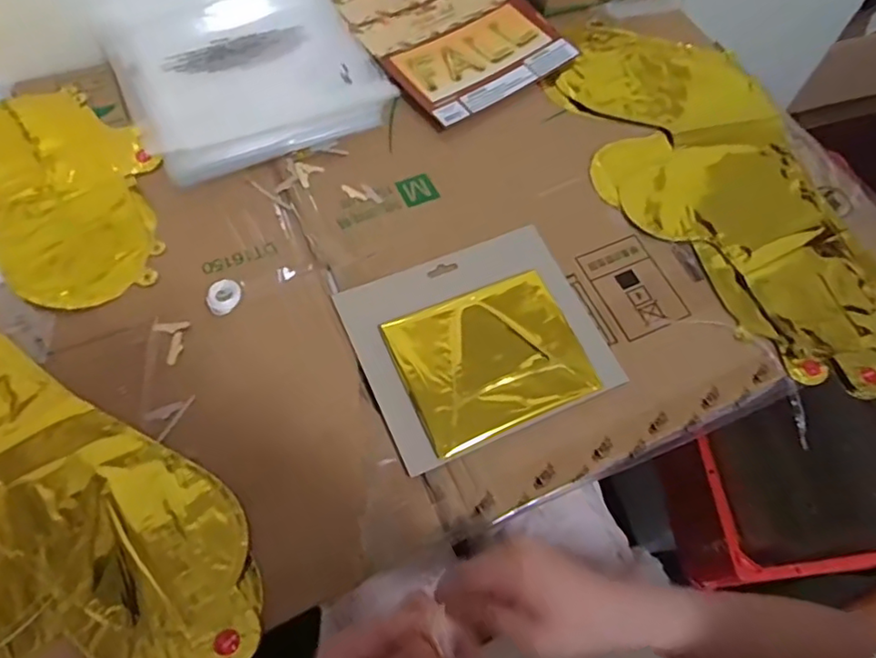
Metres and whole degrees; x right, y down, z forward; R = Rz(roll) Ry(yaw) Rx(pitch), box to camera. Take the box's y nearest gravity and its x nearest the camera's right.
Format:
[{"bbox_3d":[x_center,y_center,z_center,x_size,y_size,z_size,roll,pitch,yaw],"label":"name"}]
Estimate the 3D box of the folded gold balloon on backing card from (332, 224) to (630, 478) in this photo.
[{"bbox_3d":[0.033,0.004,0.482,0.189,0.013,0.161,-21,65,-13],"label":"folded gold balloon on backing card"}]

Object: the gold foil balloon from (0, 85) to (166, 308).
[{"bbox_3d":[-0.338,-0.133,0.533,0.150,0.011,0.272,-38,70,-20],"label":"gold foil balloon"}]

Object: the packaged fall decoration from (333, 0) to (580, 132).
[{"bbox_3d":[0.010,-0.330,0.654,0.202,0.017,0.232,-33,68,-19],"label":"packaged fall decoration"}]

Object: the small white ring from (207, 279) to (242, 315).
[{"bbox_3d":[-0.173,-0.027,0.484,0.026,0.007,0.031,-14,63,-10],"label":"small white ring"}]

